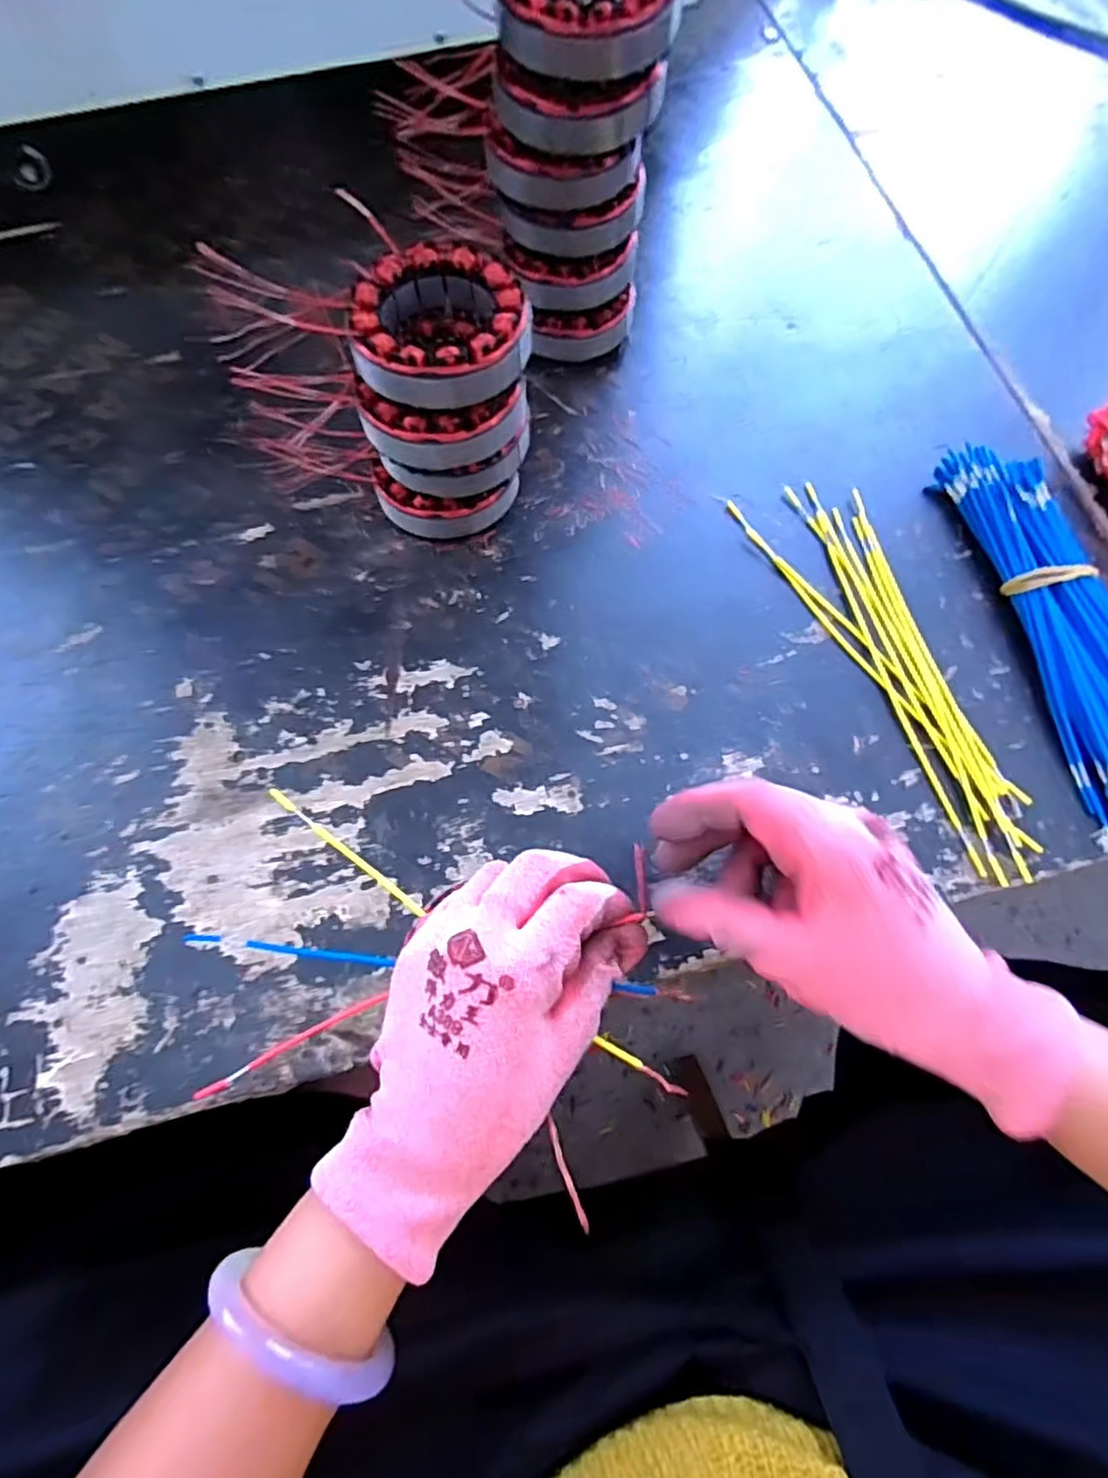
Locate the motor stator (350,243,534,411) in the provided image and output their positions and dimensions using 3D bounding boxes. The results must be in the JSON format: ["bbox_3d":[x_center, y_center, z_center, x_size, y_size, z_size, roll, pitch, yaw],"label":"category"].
[{"bbox_3d":[-0.054,-0.203,0.334,0.084,0.034,0.081,-3,70,-2],"label":"motor stator"}]

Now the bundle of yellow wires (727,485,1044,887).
[{"bbox_3d":[0.200,-0.049,0.384,0.070,0.012,0.252,-22,71,-8],"label":"bundle of yellow wires"}]

